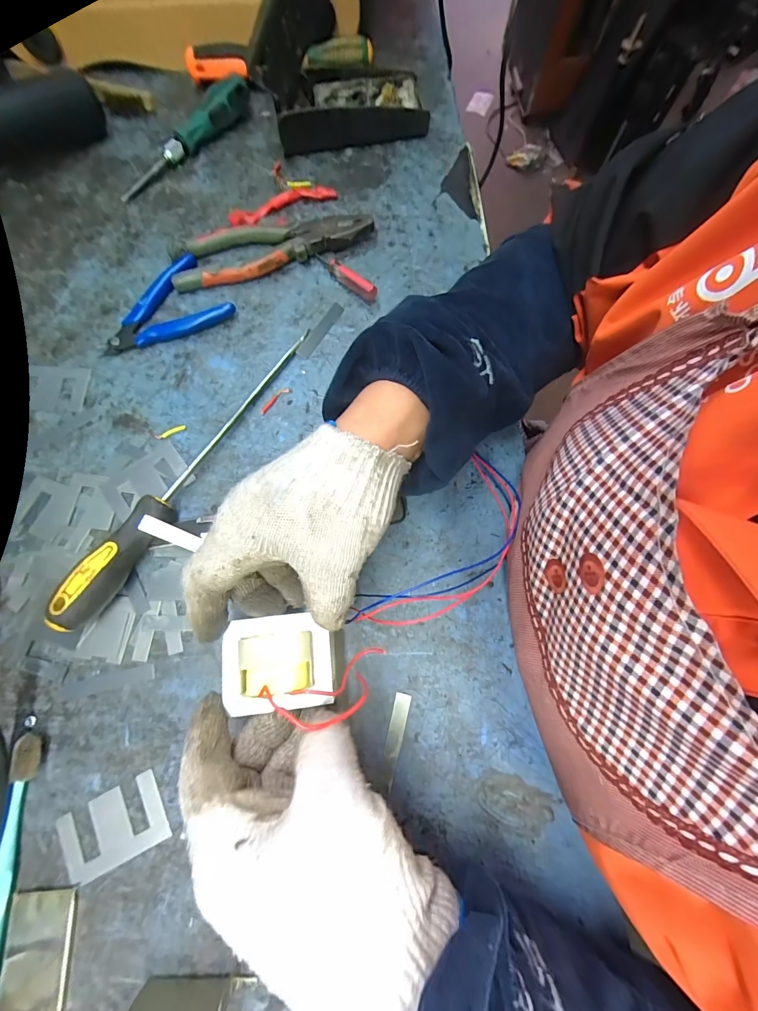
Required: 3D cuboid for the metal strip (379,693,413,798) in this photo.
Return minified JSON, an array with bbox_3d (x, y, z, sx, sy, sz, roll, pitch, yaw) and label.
[{"bbox_3d":[0.010,0.166,0.273,0.011,0.004,0.064,14,75,3],"label":"metal strip"}]

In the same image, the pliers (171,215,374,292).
[{"bbox_3d":[-0.100,-0.247,0.374,0.187,0.022,0.059,-10,75,-4],"label":"pliers"}]

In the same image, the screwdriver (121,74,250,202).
[{"bbox_3d":[-0.206,-0.392,0.414,0.035,0.024,0.180,33,77,8],"label":"screwdriver"}]

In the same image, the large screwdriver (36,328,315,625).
[{"bbox_3d":[-0.146,-0.037,0.311,0.029,0.033,0.295,31,76,7],"label":"large screwdriver"}]

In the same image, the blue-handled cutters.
[{"bbox_3d":[-0.204,-0.186,0.360,0.114,0.016,0.084,-29,77,-8],"label":"blue-handled cutters"}]

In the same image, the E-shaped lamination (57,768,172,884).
[{"bbox_3d":[-0.177,0.214,0.258,0.066,0.004,0.042,-26,77,-8],"label":"E-shaped lamination"}]

